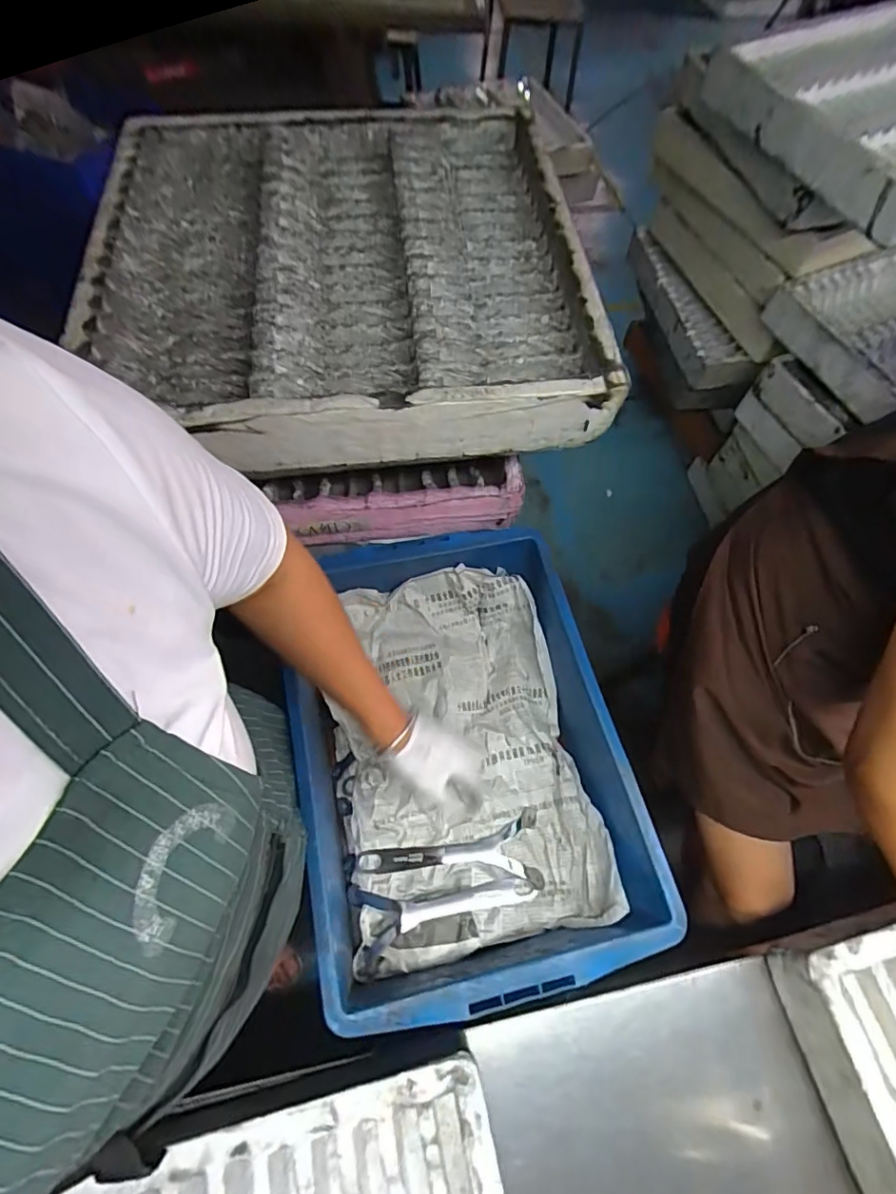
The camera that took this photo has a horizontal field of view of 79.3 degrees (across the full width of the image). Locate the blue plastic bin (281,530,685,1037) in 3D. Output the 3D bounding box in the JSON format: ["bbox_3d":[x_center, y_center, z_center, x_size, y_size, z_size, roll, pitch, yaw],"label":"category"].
[{"bbox_3d":[0.008,0.180,0.662,0.356,0.141,0.496,-13,65,-10],"label":"blue plastic bin"}]

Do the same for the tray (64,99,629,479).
[{"bbox_3d":[-0.122,-0.394,0.643,0.530,0.076,0.528,-5,64,-7],"label":"tray"}]

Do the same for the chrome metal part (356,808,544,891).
[{"bbox_3d":[0.004,0.305,0.641,0.218,0.016,0.083,-3,64,-5],"label":"chrome metal part"}]

